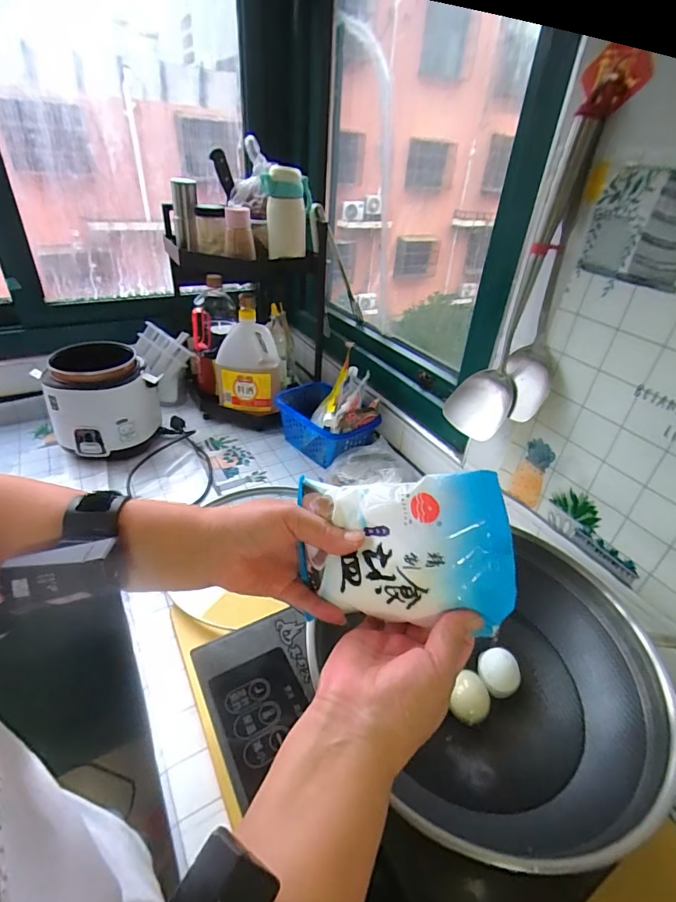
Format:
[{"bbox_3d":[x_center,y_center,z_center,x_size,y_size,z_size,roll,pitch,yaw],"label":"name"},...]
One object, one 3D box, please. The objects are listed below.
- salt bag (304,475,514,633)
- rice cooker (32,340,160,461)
[{"bbox_3d":[0.044,0.071,0.315,0.150,0.103,0.023,-3,-3,21],"label":"salt bag"},{"bbox_3d":[-0.482,-0.101,0.910,0.182,0.186,0.180,0,33,0],"label":"rice cooker"}]

